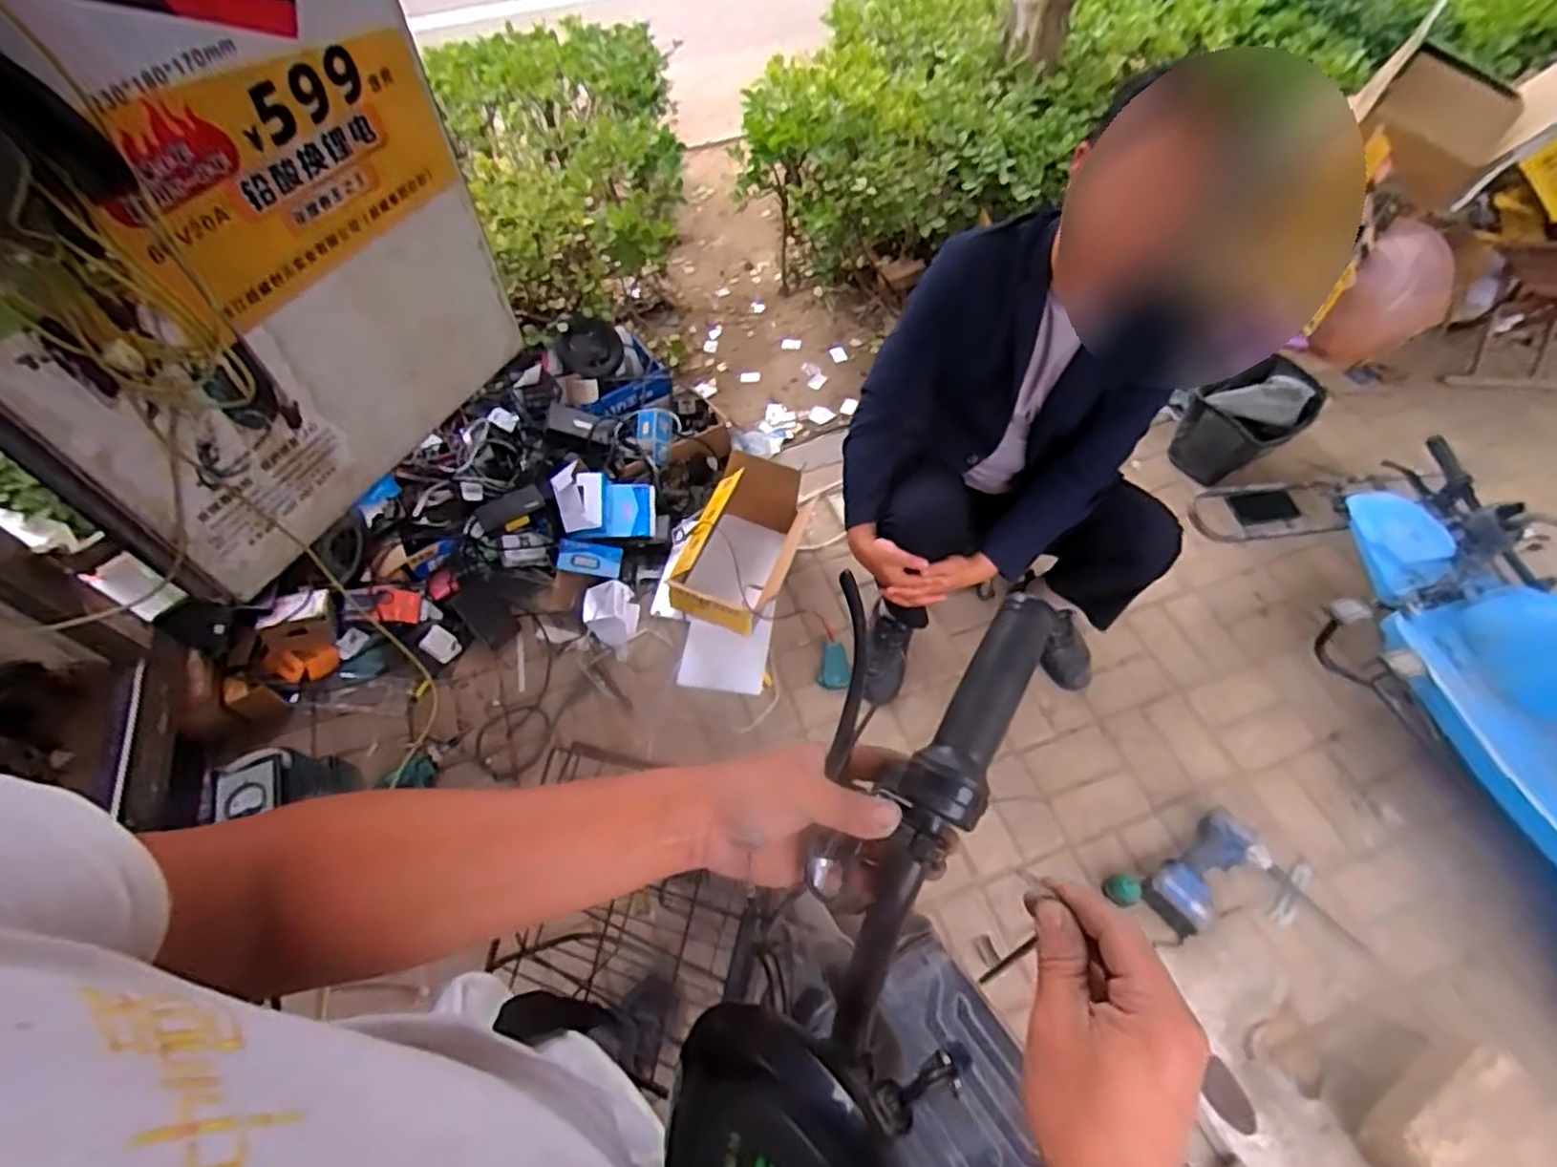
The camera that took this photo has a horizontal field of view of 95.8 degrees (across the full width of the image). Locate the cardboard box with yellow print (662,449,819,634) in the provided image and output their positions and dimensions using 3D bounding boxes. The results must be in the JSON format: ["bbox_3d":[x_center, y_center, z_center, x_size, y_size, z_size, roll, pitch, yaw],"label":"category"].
[{"bbox_3d":[-0.064,-0.092,1.653,0.239,0.257,0.399,20,60,15],"label":"cardboard box with yellow print"}]

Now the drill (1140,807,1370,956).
[{"bbox_3d":[0.810,0.559,1.193,0.247,0.072,0.296,-32,61,-17],"label":"drill"}]

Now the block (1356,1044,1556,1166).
[{"bbox_3d":[0.963,0.776,0.956,0.234,0.112,0.187,-32,61,-17],"label":"block"}]

